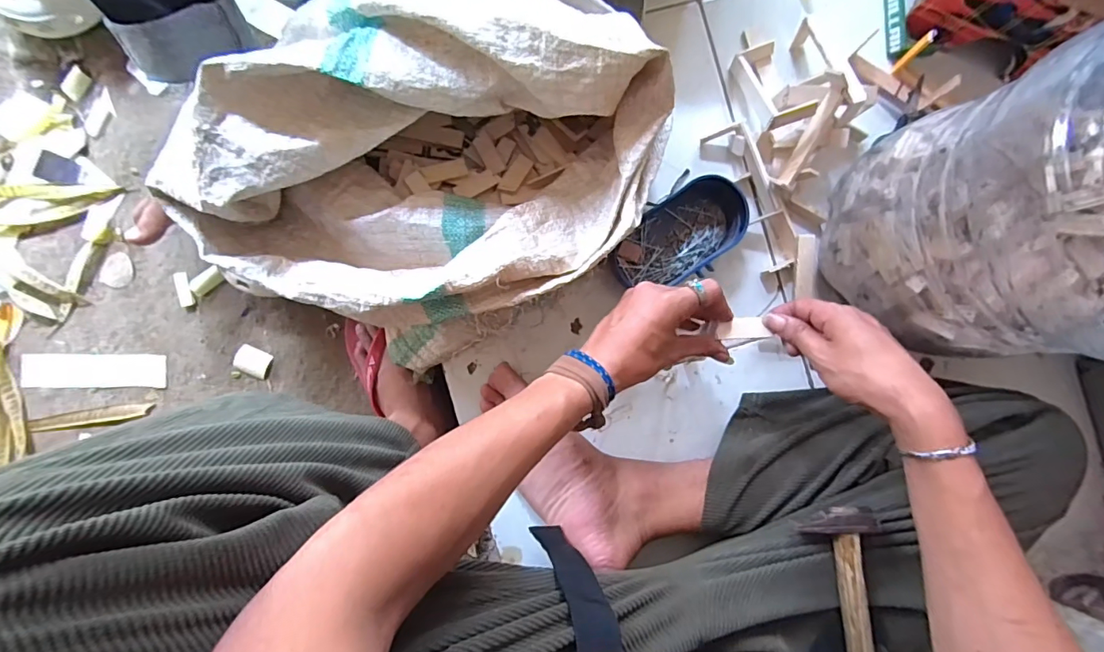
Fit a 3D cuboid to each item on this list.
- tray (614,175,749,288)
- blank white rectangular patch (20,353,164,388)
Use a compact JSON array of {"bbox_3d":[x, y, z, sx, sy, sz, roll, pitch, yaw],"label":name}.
[{"bbox_3d":[0.144,-0.100,0.536,0.159,0.039,0.089,-45,92,-5],"label":"tray"},{"bbox_3d":[-0.622,0.061,0.662,0.191,0.009,0.046,0,77,-2],"label":"blank white rectangular patch"}]

